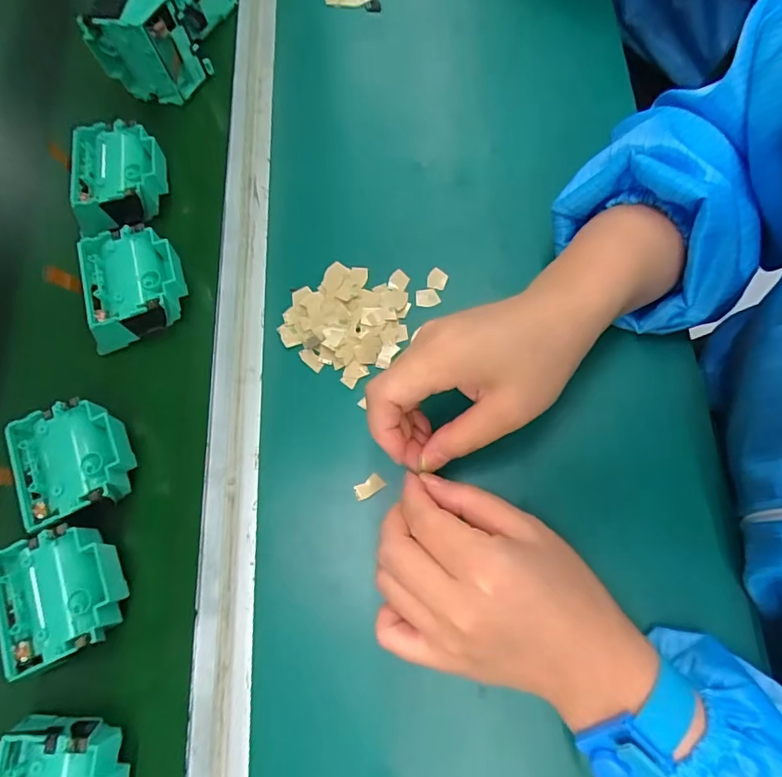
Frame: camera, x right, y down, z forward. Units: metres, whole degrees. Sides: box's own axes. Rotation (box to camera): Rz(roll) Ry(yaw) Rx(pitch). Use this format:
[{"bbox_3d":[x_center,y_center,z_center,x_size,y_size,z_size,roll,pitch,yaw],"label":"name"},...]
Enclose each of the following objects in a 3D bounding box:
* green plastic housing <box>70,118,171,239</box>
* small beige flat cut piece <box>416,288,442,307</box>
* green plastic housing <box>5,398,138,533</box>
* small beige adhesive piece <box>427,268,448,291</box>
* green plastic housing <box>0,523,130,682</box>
[{"bbox_3d":[-0.211,-0.162,0.391,0.065,0.033,0.078,-5,71,0],"label":"green plastic housing"},{"bbox_3d":[0.027,-0.068,0.372,0.018,0.004,0.013,-1,71,2],"label":"small beige flat cut piece"},{"bbox_3d":[-0.206,0.049,0.334,0.068,0.035,0.074,-20,72,-5],"label":"green plastic housing"},{"bbox_3d":[0.035,-0.082,0.375,0.014,0.005,0.014,19,73,8],"label":"small beige adhesive piece"},{"bbox_3d":[-0.199,0.127,0.311,0.065,0.037,0.073,-23,72,-6],"label":"green plastic housing"}]

